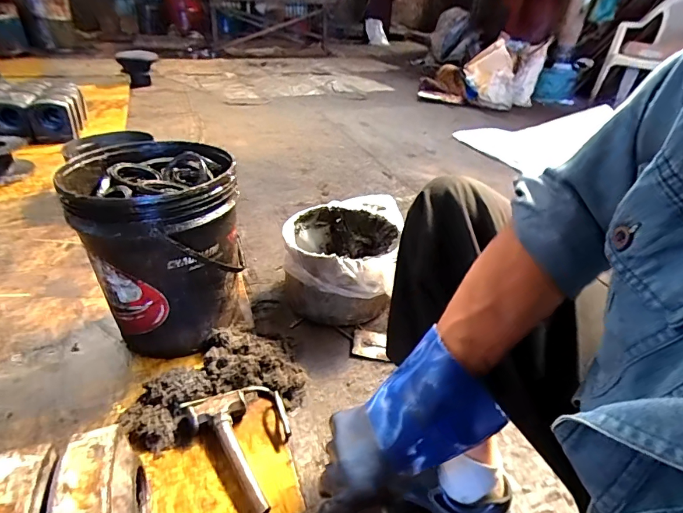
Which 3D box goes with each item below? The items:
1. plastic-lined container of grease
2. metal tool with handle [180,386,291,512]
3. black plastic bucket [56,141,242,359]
[{"bbox_3d":[0.010,0.011,1.022,0.300,0.213,0.364,3,32,-1],"label":"plastic-lined container of grease"},{"bbox_3d":[-0.154,0.299,0.687,0.236,0.047,0.154,30,40,35],"label":"metal tool with handle"},{"bbox_3d":[-0.372,-0.013,0.851,0.288,0.365,0.325,-16,37,-29],"label":"black plastic bucket"}]

